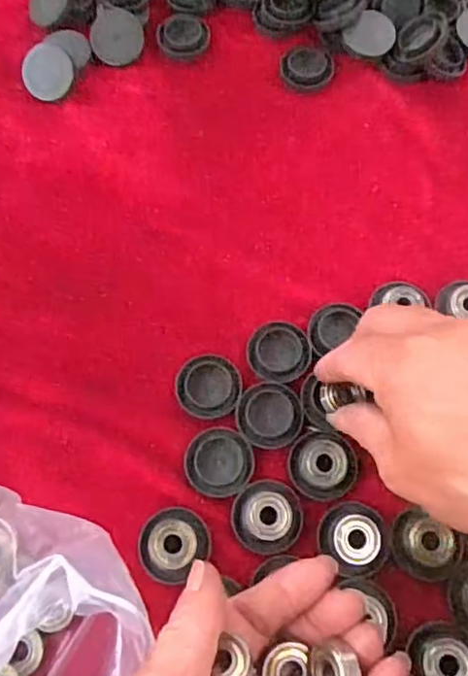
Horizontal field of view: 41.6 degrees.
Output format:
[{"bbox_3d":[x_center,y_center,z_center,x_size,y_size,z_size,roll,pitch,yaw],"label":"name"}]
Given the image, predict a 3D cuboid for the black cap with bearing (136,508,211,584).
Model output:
[{"bbox_3d":[-0.028,0.095,0.284,0.032,0.012,0.033,0,70,0],"label":"black cap with bearing"}]

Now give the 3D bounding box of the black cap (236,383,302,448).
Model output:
[{"bbox_3d":[0.018,0.038,0.306,0.032,0.004,0.032,0,70,0],"label":"black cap"}]

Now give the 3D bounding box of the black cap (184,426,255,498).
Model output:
[{"bbox_3d":[-0.007,0.060,0.301,0.032,0.004,0.033,0,70,0],"label":"black cap"}]

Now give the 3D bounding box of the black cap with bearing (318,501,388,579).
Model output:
[{"bbox_3d":[0.055,0.093,0.284,0.031,0.007,0.032,0,70,0],"label":"black cap with bearing"}]

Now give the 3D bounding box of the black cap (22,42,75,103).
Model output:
[{"bbox_3d":[-0.113,-0.160,0.373,0.033,0.009,0.031,45,89,-1],"label":"black cap"}]

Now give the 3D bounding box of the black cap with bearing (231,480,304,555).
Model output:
[{"bbox_3d":[0.016,0.083,0.287,0.032,0.011,0.032,0,70,0],"label":"black cap with bearing"}]

